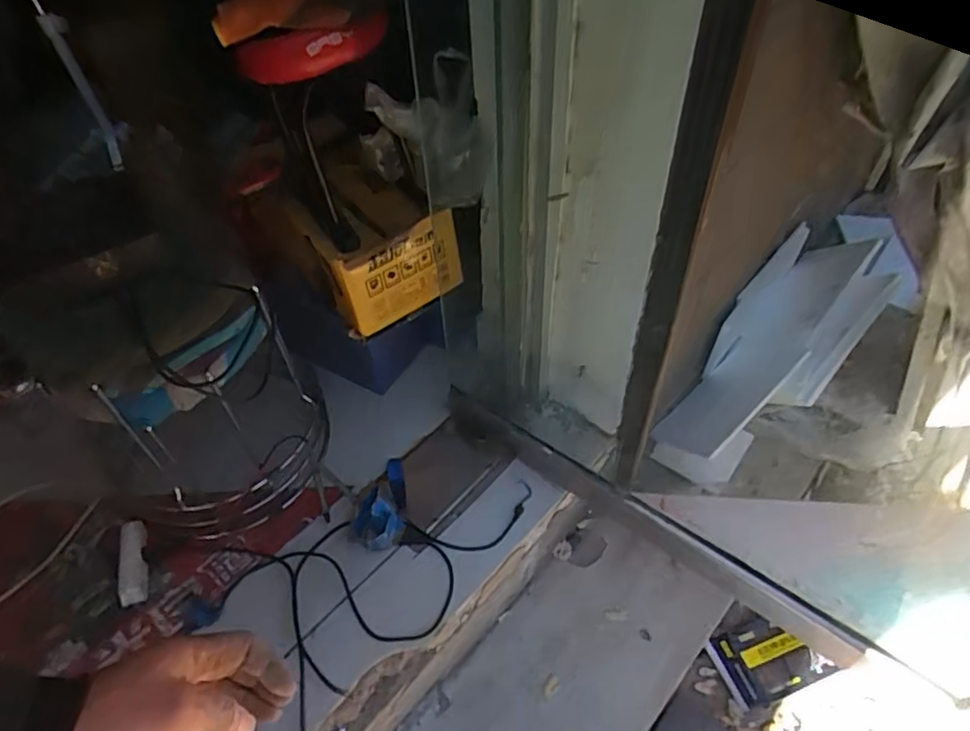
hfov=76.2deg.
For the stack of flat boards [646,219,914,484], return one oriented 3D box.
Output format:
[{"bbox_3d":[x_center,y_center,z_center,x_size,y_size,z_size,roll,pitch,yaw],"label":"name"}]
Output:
[{"bbox_3d":[0.608,-0.050,1.267,0.264,0.115,0.686,38,77,29],"label":"stack of flat boards"}]

